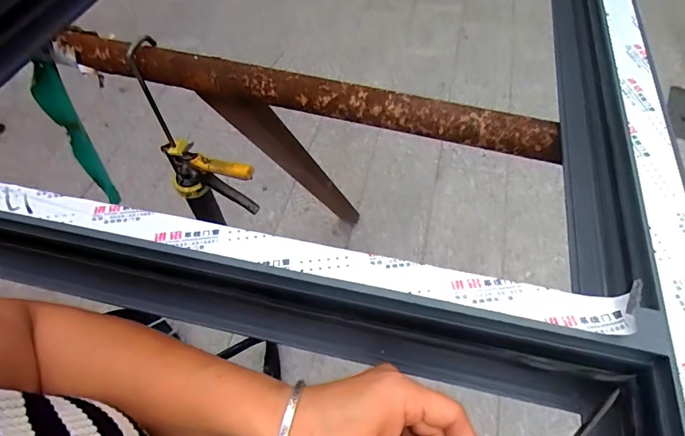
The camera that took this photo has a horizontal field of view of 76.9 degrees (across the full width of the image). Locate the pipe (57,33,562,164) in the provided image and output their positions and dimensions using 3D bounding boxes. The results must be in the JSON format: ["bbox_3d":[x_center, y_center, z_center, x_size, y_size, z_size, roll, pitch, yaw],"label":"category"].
[{"bbox_3d":[-0.074,-0.165,0.570,0.687,0.061,0.061,14,56,11],"label":"pipe"}]

